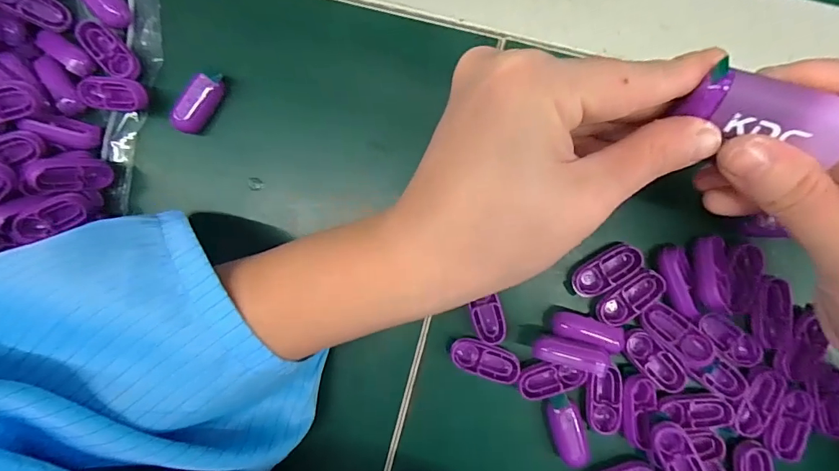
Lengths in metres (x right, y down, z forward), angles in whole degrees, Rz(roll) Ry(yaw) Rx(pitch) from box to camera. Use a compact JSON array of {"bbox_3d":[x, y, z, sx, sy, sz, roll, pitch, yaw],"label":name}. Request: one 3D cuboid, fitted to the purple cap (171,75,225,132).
[{"bbox_3d":[-0.111,-0.066,0.229,0.012,0.015,0.030,34,91,4],"label":"purple cap"}]

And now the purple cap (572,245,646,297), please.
[{"bbox_3d":[0.090,0.017,0.218,0.033,0.007,0.017,-33,87,3],"label":"purple cap"}]

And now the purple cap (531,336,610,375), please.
[{"bbox_3d":[0.070,0.054,0.209,0.033,0.009,0.011,9,90,20],"label":"purple cap"}]

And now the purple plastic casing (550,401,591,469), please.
[{"bbox_3d":[0.073,0.097,0.218,0.016,0.006,0.030,-16,88,3],"label":"purple plastic casing"}]

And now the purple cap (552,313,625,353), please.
[{"bbox_3d":[0.080,0.046,0.215,0.032,0.007,0.012,15,90,4],"label":"purple cap"}]

